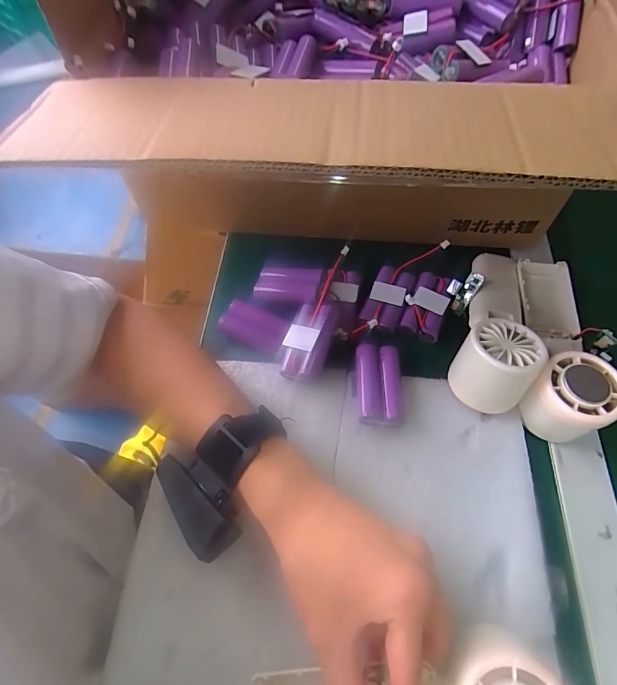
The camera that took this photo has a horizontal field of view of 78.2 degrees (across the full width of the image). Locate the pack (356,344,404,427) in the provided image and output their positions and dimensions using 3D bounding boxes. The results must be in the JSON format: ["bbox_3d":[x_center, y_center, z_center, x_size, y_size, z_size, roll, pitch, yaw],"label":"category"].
[{"bbox_3d":[0.058,0.036,0.310,0.036,0.018,0.066,-2,62,3],"label":"pack"}]

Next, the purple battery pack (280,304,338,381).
[{"bbox_3d":[0.000,-0.001,0.322,0.036,0.019,0.067,17,85,25],"label":"purple battery pack"}]

